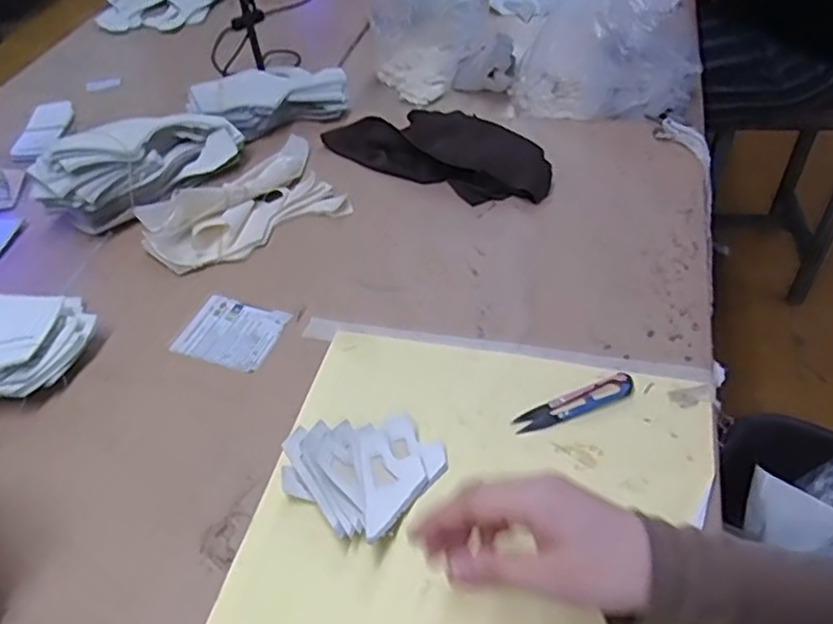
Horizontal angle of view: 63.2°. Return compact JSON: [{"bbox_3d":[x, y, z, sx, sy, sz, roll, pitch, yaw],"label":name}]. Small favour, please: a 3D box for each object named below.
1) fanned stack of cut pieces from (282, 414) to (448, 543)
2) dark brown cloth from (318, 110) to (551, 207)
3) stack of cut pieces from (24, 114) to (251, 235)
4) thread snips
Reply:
[{"bbox_3d":[-0.039,0.107,0.494,0.095,0.036,0.096,28,53,27],"label":"fanned stack of cut pieces"},{"bbox_3d":[0.023,-0.189,0.776,0.276,0.040,0.098,22,52,24],"label":"dark brown cloth"},{"bbox_3d":[-0.301,-0.163,0.748,0.074,0.094,0.221,31,56,30],"label":"stack of cut pieces"},{"bbox_3d":[0.125,0.071,0.533,0.101,0.008,0.023,-17,47,-13],"label":"thread snips"}]

